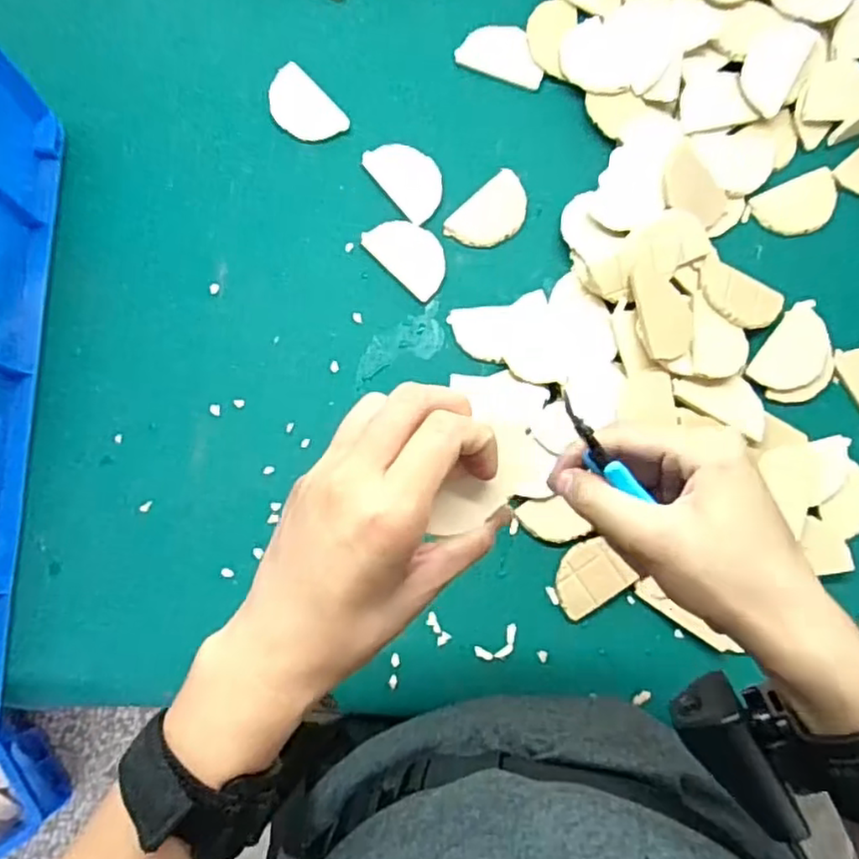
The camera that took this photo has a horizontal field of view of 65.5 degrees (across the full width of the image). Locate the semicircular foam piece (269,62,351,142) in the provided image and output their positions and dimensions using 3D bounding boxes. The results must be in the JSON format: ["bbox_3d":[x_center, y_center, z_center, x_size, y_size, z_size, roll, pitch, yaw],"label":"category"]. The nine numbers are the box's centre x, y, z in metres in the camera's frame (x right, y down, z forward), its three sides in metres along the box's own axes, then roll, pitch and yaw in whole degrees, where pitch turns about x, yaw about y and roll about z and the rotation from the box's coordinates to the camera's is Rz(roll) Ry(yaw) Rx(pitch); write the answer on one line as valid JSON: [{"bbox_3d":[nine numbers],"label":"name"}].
[{"bbox_3d":[-0.102,-0.258,0.538,0.041,0.011,0.070,-41,83,-5],"label":"semicircular foam piece"}]

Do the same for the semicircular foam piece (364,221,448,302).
[{"bbox_3d":[-0.014,-0.138,0.522,0.044,0.004,0.071,-44,83,-5],"label":"semicircular foam piece"}]

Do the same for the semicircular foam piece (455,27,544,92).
[{"bbox_3d":[0.062,-0.307,0.543,0.071,0.007,0.041,23,83,5],"label":"semicircular foam piece"}]

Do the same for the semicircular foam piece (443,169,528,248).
[{"bbox_3d":[0.050,-0.169,0.523,0.044,0.004,0.069,43,85,7],"label":"semicircular foam piece"}]

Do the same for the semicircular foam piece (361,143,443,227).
[{"bbox_3d":[-0.016,-0.200,0.528,0.042,0.004,0.071,-39,83,-4],"label":"semicircular foam piece"}]

